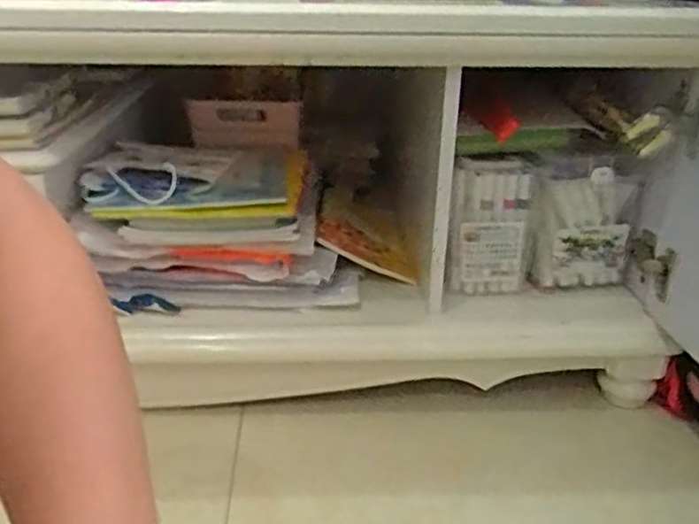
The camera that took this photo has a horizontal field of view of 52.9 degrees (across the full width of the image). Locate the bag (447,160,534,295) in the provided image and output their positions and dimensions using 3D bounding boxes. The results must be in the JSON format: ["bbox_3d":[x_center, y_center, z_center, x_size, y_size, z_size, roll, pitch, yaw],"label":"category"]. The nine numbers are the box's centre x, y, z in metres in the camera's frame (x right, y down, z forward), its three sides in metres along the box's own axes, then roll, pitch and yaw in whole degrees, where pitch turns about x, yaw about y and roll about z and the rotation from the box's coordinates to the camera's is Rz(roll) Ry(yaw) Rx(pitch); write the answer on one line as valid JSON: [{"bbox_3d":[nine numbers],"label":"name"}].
[{"bbox_3d":[0.170,-0.039,0.849,0.096,0.160,0.055,-1,27,11],"label":"bag"}]

